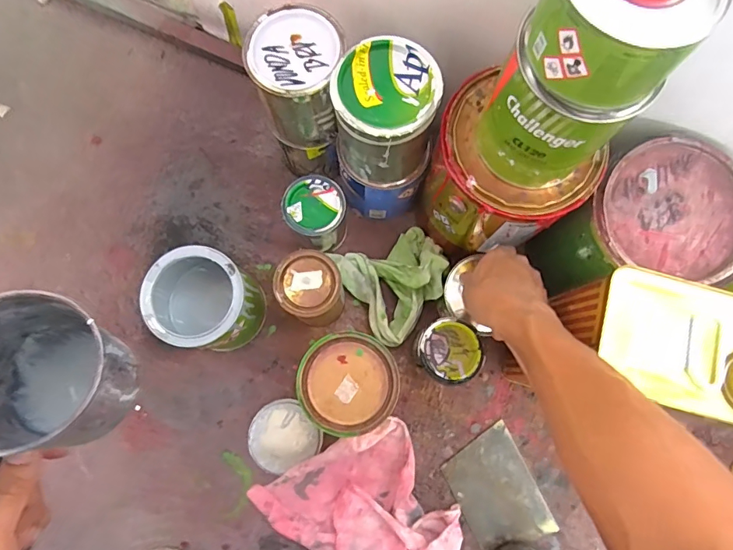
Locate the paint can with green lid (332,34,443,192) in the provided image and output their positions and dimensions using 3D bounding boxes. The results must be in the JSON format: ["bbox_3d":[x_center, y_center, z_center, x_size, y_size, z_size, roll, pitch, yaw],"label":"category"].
[{"bbox_3d":[0.018,-0.159,0.474,0.095,0.121,0.096,0,79,-1],"label":"paint can with green lid"}]

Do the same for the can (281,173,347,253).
[{"bbox_3d":[-0.064,-0.074,0.591,0.070,0.103,0.073,0,79,-1],"label":"can"}]

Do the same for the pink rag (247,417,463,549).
[{"bbox_3d":[0.004,0.305,0.541,0.201,0.047,0.226,-33,81,-7],"label":"pink rag"}]

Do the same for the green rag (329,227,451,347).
[{"bbox_3d":[0.046,0.007,0.600,0.132,0.057,0.125,-32,81,-6],"label":"green rag"}]

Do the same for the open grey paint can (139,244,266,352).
[{"bbox_3d":[-0.190,0.032,0.552,0.114,0.134,0.104,0,79,-1],"label":"open grey paint can"}]

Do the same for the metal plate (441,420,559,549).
[{"bbox_3d":[0.163,0.273,0.581,0.098,0.010,0.132,-25,77,1],"label":"metal plate"}]

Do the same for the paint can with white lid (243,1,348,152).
[{"bbox_3d":[-0.071,-0.209,0.500,0.092,0.113,0.095,0,79,-1],"label":"paint can with white lid"}]

